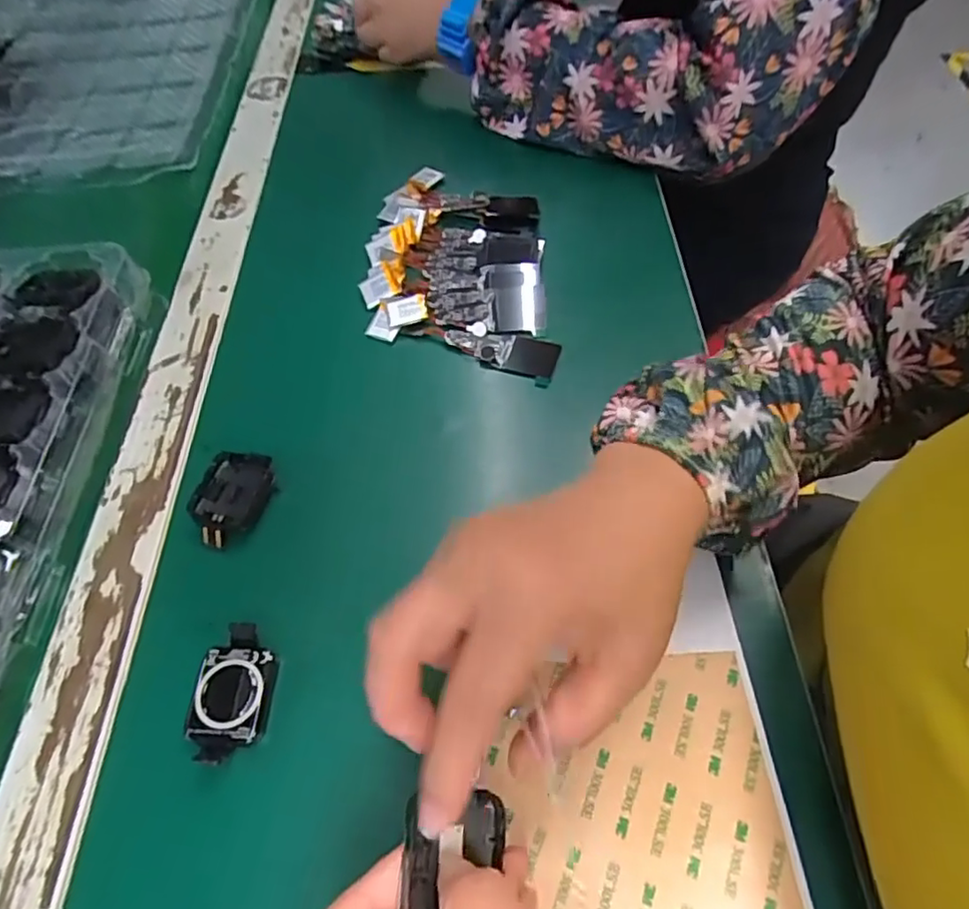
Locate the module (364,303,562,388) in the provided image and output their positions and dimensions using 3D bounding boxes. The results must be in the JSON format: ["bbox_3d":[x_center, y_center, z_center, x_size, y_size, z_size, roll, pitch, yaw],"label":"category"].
[{"bbox_3d":[-0.013,-0.071,0.370,0.118,0.012,0.032,18,61,13],"label":"module"}]

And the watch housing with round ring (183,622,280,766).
[{"bbox_3d":[-0.109,0.104,0.263,0.031,0.014,0.056,3,58,5],"label":"watch housing with round ring"}]

